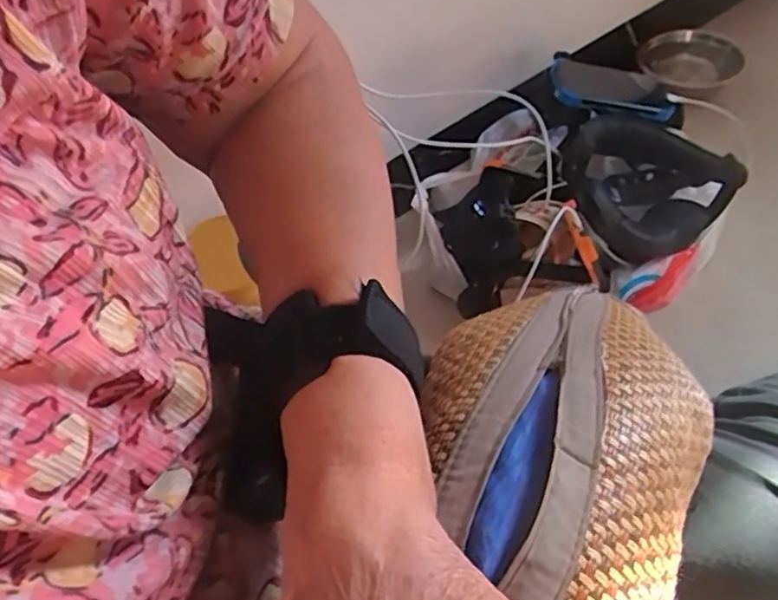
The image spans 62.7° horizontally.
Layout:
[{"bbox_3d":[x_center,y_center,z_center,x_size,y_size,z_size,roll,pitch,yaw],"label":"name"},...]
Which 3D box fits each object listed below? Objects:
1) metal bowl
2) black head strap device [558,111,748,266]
[{"bbox_3d":[0.510,-0.418,1.090,0.144,0.049,0.144,-1,46,1],"label":"metal bowl"},{"bbox_3d":[0.297,-0.140,0.764,0.166,0.097,0.178,-1,46,1],"label":"black head strap device"}]

